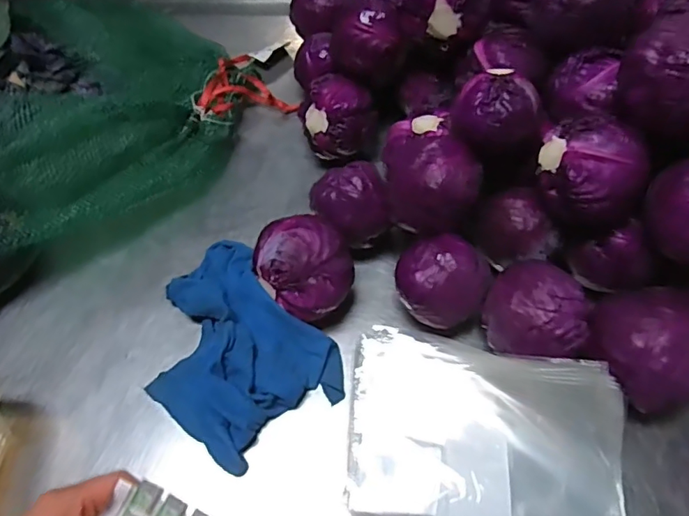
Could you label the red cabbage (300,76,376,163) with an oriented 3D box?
[{"bbox_3d":[-0.009,-0.187,0.761,0.104,0.117,0.100,-7,59,1],"label":"red cabbage"}]

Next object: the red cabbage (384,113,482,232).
[{"bbox_3d":[0.096,-0.088,0.592,0.103,0.088,0.094,-2,59,3],"label":"red cabbage"}]

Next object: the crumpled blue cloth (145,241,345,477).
[{"bbox_3d":[-0.138,0.100,0.609,0.188,0.089,0.247,-40,64,-18],"label":"crumpled blue cloth"}]

